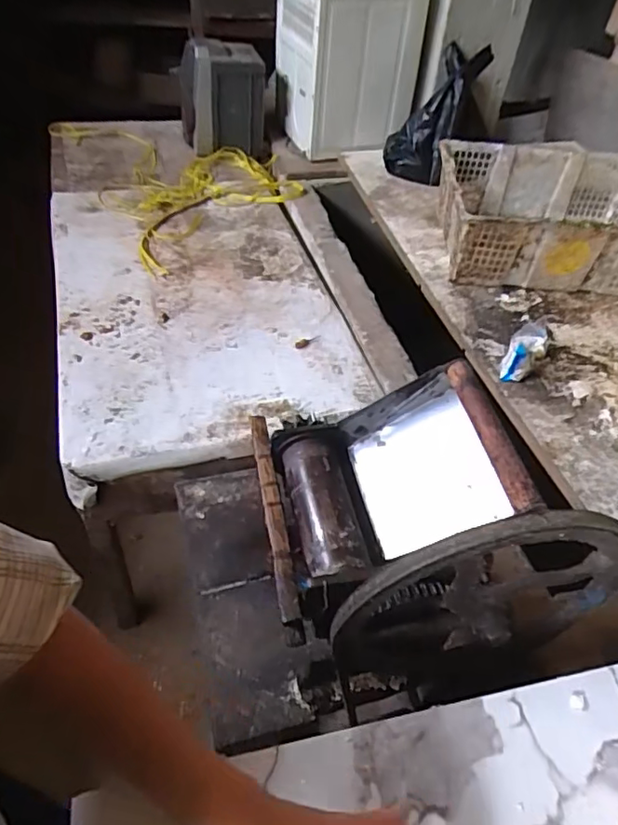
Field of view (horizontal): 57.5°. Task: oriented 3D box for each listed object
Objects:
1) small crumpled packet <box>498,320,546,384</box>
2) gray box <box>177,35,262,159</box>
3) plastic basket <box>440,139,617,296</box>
[{"bbox_3d":[0.381,-0.112,0.997,0.060,0.056,0.147,27,63,21],"label":"small crumpled packet"},{"bbox_3d":[-0.255,-0.899,1.607,0.225,0.232,0.270,-6,48,-10],"label":"gray box"},{"bbox_3d":[0.529,-0.433,1.254,0.471,0.176,0.362,2,46,-2],"label":"plastic basket"}]

